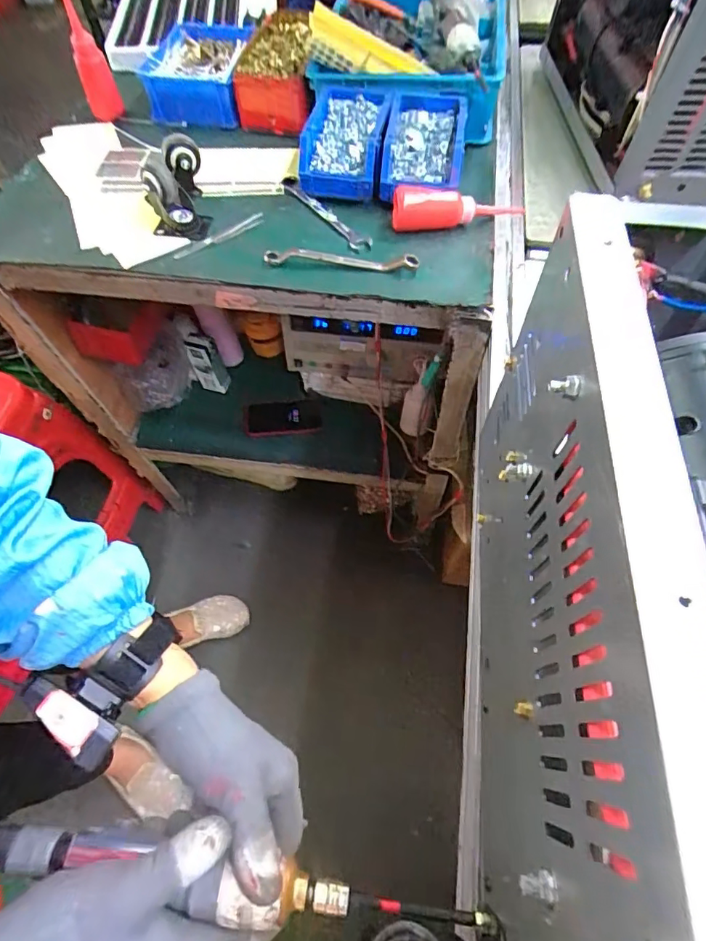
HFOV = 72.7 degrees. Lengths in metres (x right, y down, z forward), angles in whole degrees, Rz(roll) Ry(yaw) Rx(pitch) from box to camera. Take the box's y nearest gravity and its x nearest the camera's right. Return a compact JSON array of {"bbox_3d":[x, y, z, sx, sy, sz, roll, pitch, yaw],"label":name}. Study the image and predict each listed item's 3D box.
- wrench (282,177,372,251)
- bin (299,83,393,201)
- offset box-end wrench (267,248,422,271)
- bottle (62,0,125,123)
[{"bbox_3d":[-0.038,-0.330,0.613,0.025,0.017,0.166,-37,66,-17],"label":"wrench"},{"bbox_3d":[-0.010,-0.440,0.636,0.105,0.055,0.156,7,61,6],"label":"bin"},{"bbox_3d":[-0.014,-0.253,0.573,0.182,0.020,0.026,5,61,5],"label":"offset box-end wrench"},{"bbox_3d":[-0.383,-0.595,0.685,0.048,0.160,0.050,-23,62,-10],"label":"bottle"}]

